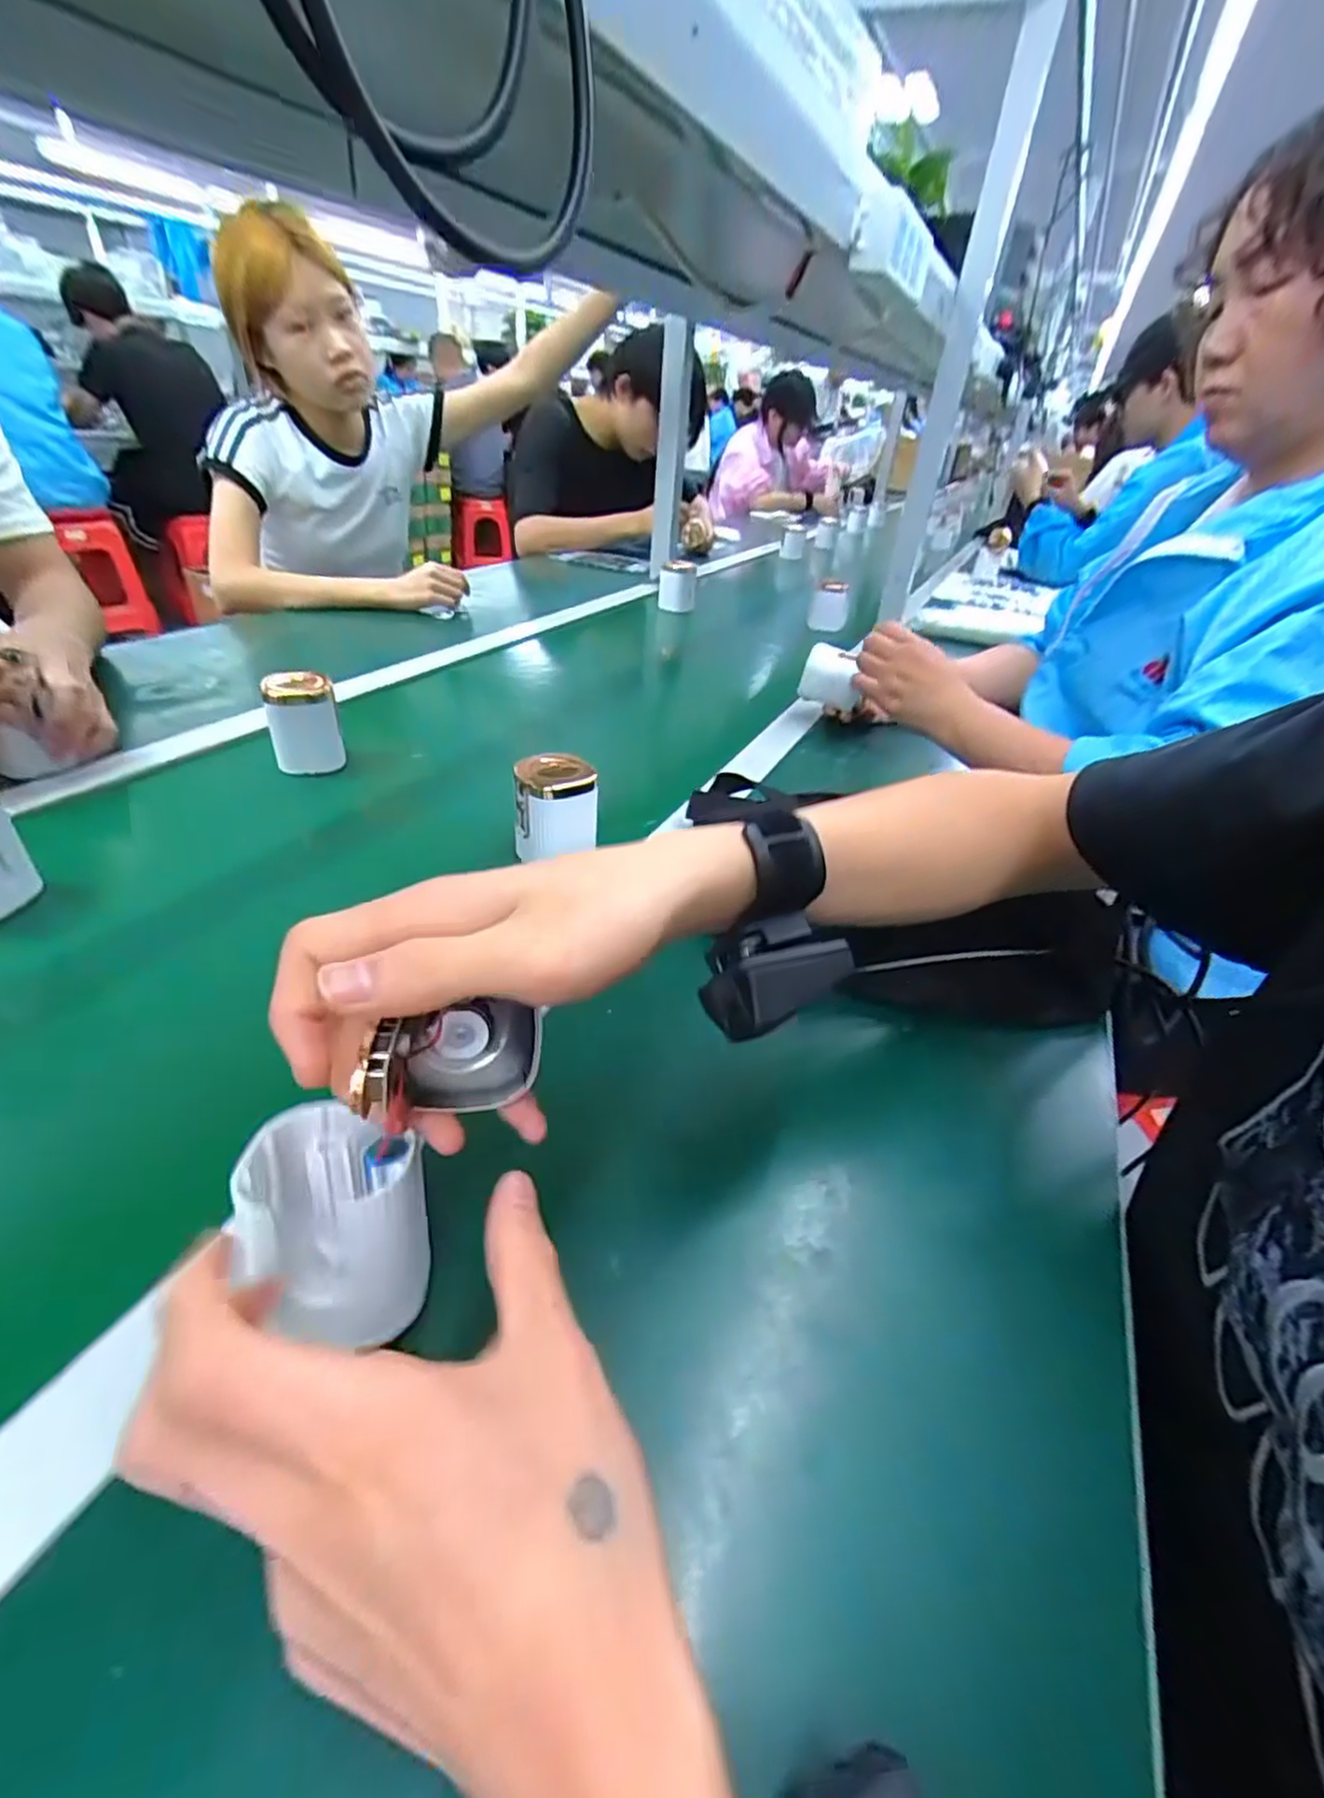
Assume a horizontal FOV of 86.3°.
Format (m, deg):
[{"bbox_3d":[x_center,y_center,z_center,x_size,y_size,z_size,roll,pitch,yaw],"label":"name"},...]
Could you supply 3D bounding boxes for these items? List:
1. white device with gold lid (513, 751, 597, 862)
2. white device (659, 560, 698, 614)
[{"bbox_3d":[-0.079,-0.064,0.523,0.058,0.076,0.059,-2,35,-13],"label":"white device with gold lid"},{"bbox_3d":[0.026,-0.530,1.195,0.059,0.075,0.050,4,34,-5],"label":"white device"}]

